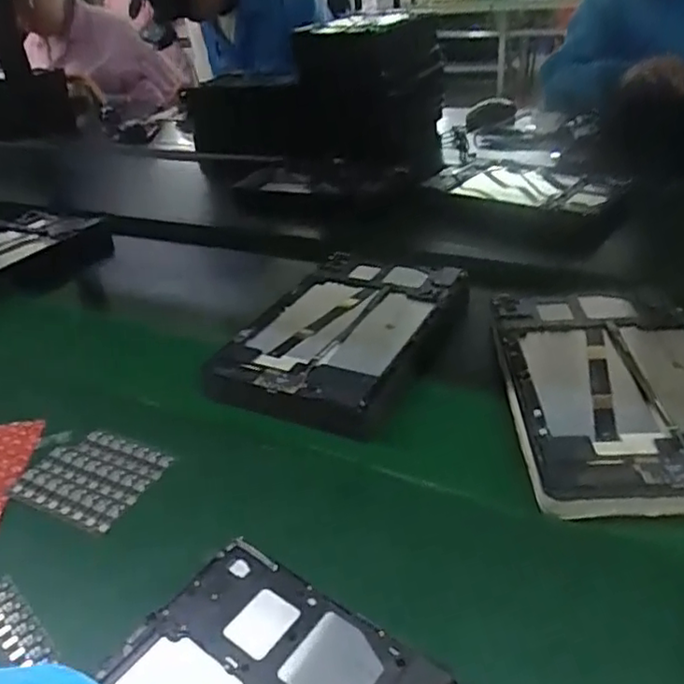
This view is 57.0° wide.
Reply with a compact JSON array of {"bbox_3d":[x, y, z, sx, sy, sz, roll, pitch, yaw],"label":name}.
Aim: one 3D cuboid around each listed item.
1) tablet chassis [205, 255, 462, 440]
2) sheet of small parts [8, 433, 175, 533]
[{"bbox_3d":[0.005,-0.014,0.571,0.168,0.020,0.247,11,34,24],"label":"tablet chassis"},{"bbox_3d":[-0.180,0.095,0.450,0.093,0.007,0.069,11,34,24],"label":"sheet of small parts"}]

